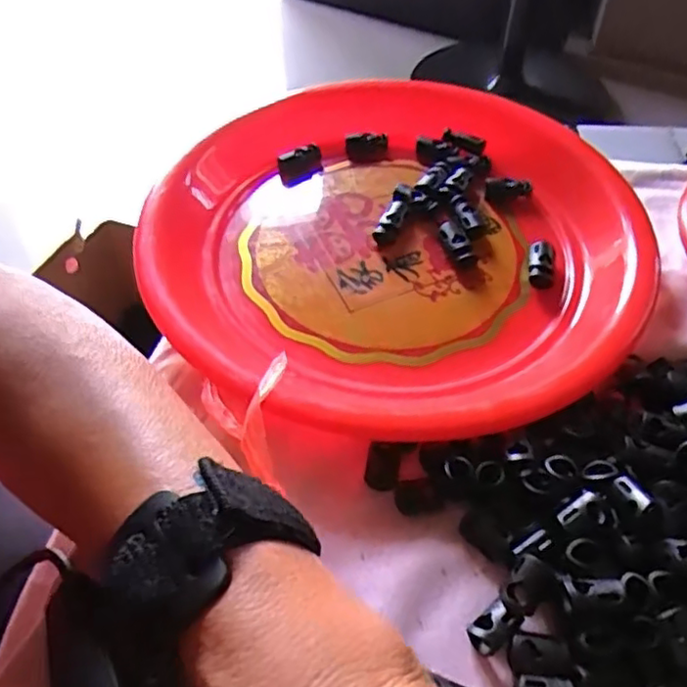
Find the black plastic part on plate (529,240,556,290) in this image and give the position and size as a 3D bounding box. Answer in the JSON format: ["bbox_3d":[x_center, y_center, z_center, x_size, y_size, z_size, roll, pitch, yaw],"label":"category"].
[{"bbox_3d":[0.104,-0.043,0.343,0.014,0.011,0.025,10,51,8],"label":"black plastic part on plate"}]

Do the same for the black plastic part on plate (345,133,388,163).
[{"bbox_3d":[0.016,-0.125,0.414,0.026,0.011,0.015,-9,51,-8],"label":"black plastic part on plate"}]

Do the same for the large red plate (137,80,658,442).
[{"bbox_3d":[0.028,-0.059,0.343,0.244,0.030,0.242,8,51,7],"label":"large red plate"}]

